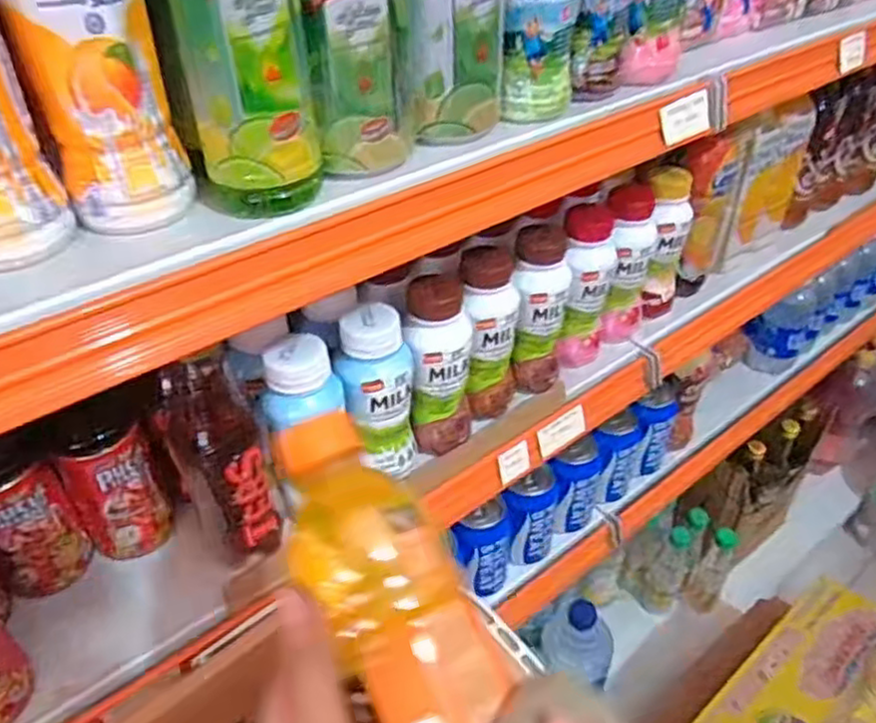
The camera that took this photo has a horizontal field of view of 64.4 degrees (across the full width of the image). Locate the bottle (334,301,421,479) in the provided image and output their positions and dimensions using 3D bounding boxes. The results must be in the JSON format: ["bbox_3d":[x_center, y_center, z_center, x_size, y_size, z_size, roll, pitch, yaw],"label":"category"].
[{"bbox_3d":[-0.041,0.025,0.488,0.049,0.127,0.045,-6,40,-6],"label":"bottle"}]

